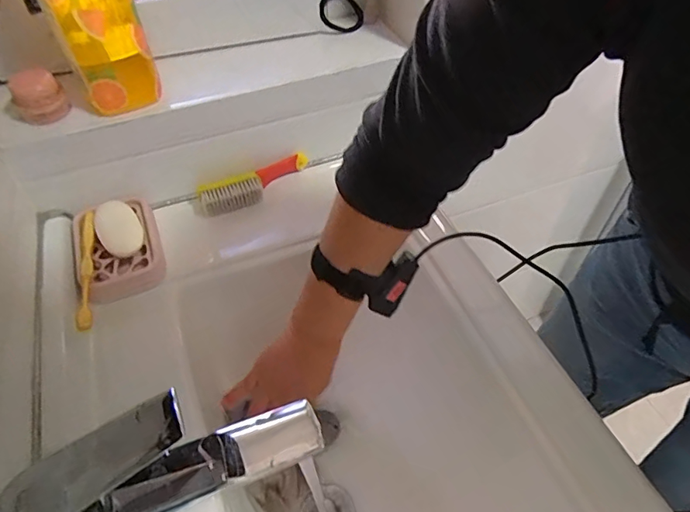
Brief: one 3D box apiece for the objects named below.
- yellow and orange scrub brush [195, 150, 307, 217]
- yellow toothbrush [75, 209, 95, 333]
[{"bbox_3d":[-0.121,-0.097,0.640,0.158,0.035,0.037,-23,53,-17],"label":"yellow and orange scrub brush"},{"bbox_3d":[-0.292,0.011,0.529,0.016,0.014,0.175,-14,51,-11],"label":"yellow toothbrush"}]

